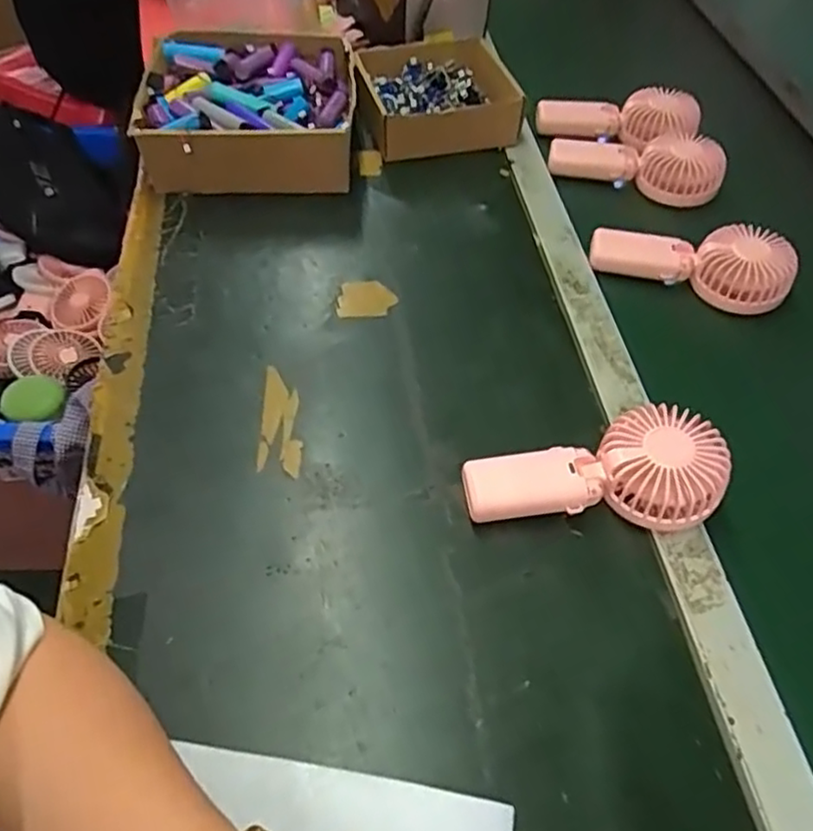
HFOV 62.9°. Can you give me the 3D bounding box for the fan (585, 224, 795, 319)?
[{"bbox_3d":[0.269,-0.148,0.626,0.179,0.040,0.071,12,54,5],"label":"fan"}]

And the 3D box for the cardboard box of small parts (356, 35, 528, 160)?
[{"bbox_3d":[0.033,-0.367,0.769,0.172,0.058,0.159,-9,55,-10],"label":"cardboard box of small parts"}]

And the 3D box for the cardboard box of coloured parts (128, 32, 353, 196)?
[{"bbox_3d":[-0.163,-0.324,0.711,0.203,0.083,0.207,-1,54,-5],"label":"cardboard box of coloured parts"}]

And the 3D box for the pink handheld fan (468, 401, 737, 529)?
[{"bbox_3d":[0.133,0.049,0.468,0.175,0.057,0.081,-11,55,-12],"label":"pink handheld fan"}]

